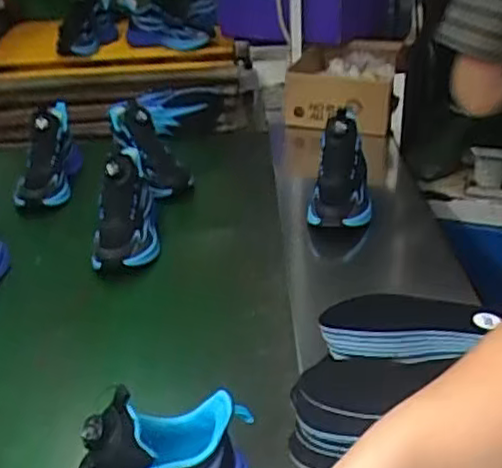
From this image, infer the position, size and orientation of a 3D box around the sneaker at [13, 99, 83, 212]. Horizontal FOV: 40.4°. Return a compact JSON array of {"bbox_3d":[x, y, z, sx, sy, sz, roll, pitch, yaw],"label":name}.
[{"bbox_3d":[-0.350,-0.155,1.199,0.079,0.099,0.252,-1,54,7],"label":"sneaker"}]

